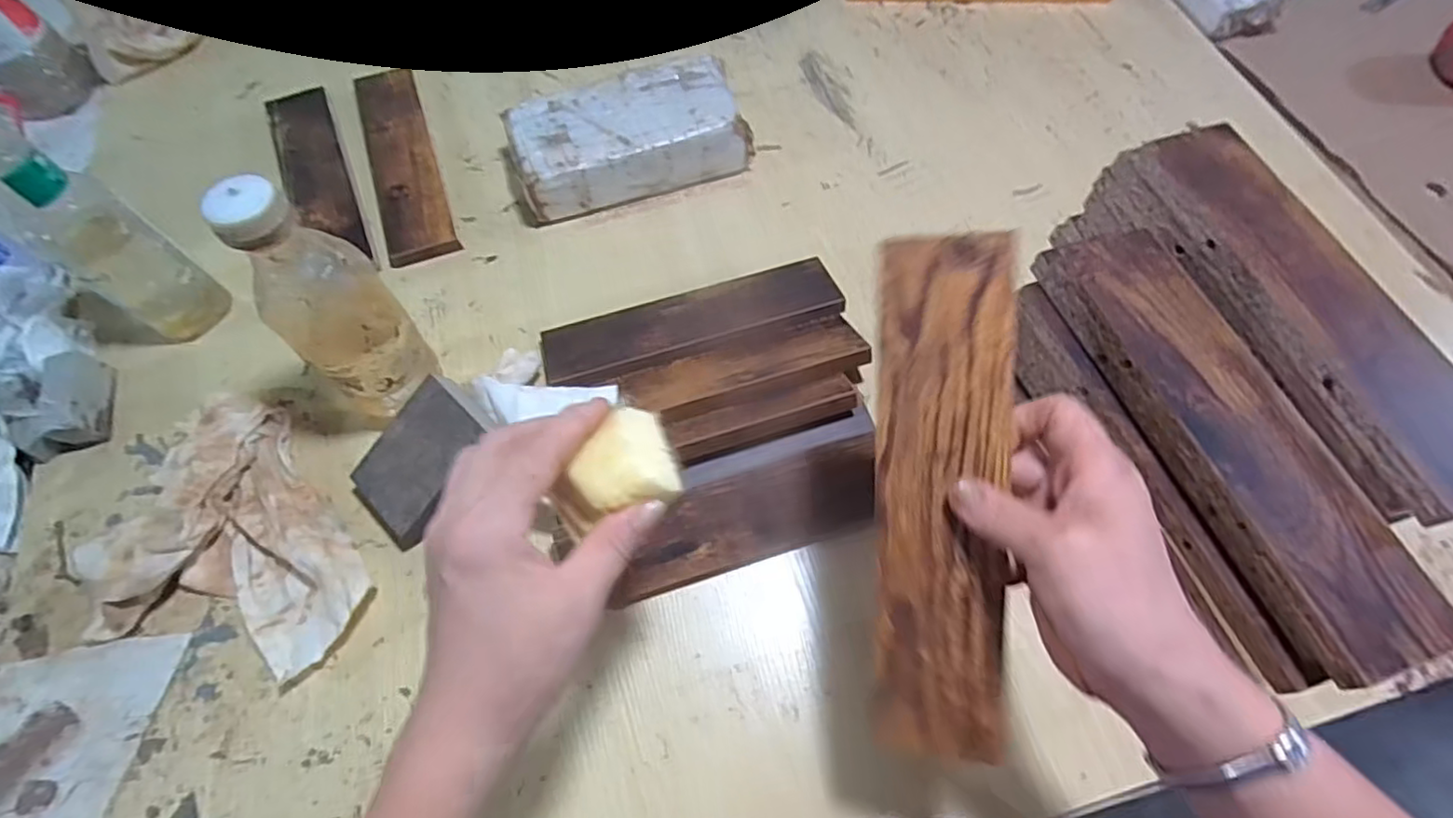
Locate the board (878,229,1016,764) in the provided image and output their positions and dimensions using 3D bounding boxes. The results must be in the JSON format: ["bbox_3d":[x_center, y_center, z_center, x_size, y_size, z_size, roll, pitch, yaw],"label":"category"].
[{"bbox_3d":[0.101,0.043,0.308,0.057,0.006,0.241,1,94,18],"label":"board"}]

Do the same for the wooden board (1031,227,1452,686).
[{"bbox_3d":[0.262,0.008,0.348,0.066,0.030,0.247,-16,65,-7],"label":"wooden board"}]

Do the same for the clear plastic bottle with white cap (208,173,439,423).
[{"bbox_3d":[-0.255,-0.057,0.433,0.072,0.204,0.056,-35,69,-15],"label":"clear plastic bottle with white cap"}]

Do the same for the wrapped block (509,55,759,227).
[{"bbox_3d":[-0.092,-0.251,0.608,0.206,0.065,0.101,-19,65,-10],"label":"wrapped block"}]

